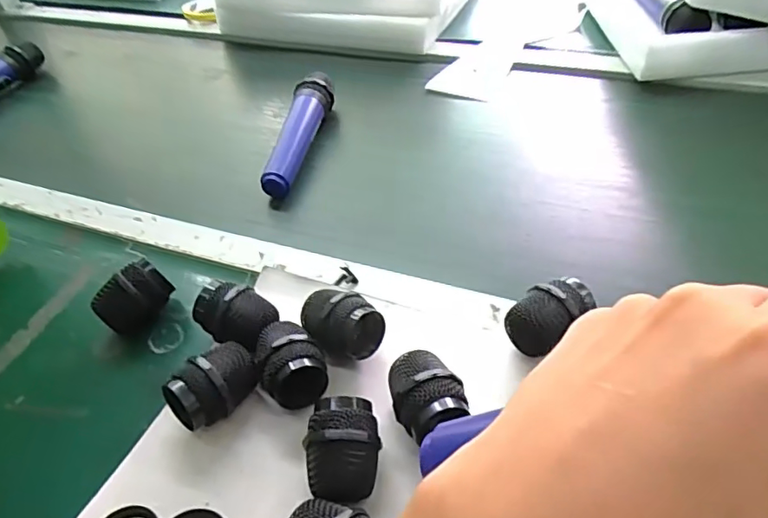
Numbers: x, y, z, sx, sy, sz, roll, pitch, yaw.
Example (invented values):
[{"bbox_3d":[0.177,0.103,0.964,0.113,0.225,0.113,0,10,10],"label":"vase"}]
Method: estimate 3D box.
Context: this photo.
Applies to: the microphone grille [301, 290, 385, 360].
[{"bbox_3d":[-0.032,0.052,0.421,0.046,0.049,0.058,-36,52,-27],"label":"microphone grille"}]

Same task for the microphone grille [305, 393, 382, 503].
[{"bbox_3d":[-0.025,0.123,0.353,0.044,0.044,0.059,-3,45,3],"label":"microphone grille"}]

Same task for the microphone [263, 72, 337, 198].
[{"bbox_3d":[-0.094,-0.144,0.639,0.039,0.052,0.191,3,46,9],"label":"microphone"}]

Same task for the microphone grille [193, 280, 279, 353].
[{"bbox_3d":[-0.114,0.047,0.435,0.066,0.046,0.044,22,51,25],"label":"microphone grille"}]

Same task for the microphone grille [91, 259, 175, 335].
[{"bbox_3d":[-0.210,0.034,0.464,0.041,0.049,0.052,15,49,20],"label":"microphone grille"}]

